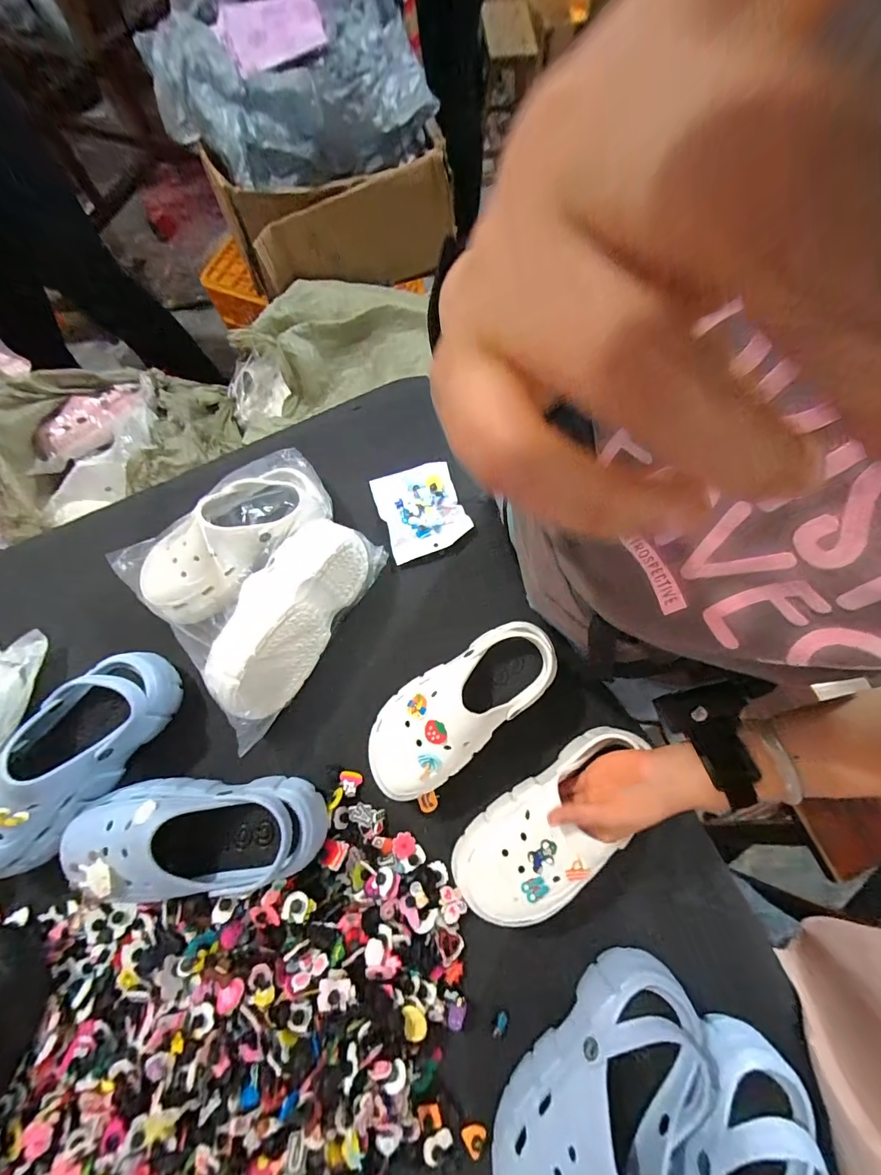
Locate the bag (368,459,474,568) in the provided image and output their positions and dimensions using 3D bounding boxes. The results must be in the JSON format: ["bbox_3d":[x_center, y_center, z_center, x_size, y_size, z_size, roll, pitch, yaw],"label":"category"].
[{"bbox_3d":[-0.028,-0.113,0.614,0.115,0.008,0.134,-20,74,-5],"label":"bag"}]

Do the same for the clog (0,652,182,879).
[{"bbox_3d":[-0.423,0.187,0.476,0.103,0.087,0.256,34,77,10],"label":"clog"}]

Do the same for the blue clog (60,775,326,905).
[{"bbox_3d":[-0.260,0.267,0.455,0.258,0.095,0.109,-1,73,0],"label":"blue clog"}]

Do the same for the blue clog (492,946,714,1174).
[{"bbox_3d":[0.146,0.480,0.389,0.107,0.088,0.255,43,78,12],"label":"blue clog"}]

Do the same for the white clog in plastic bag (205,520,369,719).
[{"bbox_3d":[-0.190,0.028,0.513,0.111,0.081,0.253,27,75,8],"label":"white clog in plastic bag"}]

